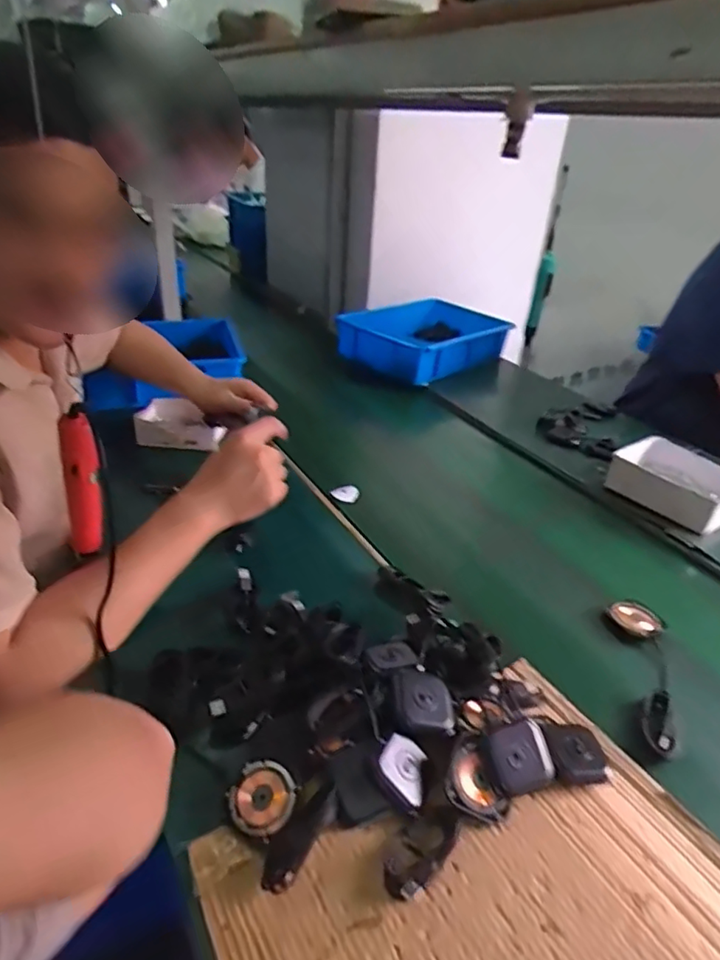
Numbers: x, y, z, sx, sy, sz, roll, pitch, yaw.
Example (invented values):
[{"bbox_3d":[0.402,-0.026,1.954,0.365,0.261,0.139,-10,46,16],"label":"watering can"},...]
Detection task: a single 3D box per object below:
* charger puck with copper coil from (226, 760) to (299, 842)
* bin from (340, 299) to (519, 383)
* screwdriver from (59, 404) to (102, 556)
[{"bbox_3d":[-0.081,0.261,0.468,0.055,0.009,0.054,1,50,-1],"label":"charger puck with copper coil"},{"bbox_3d":[0.161,-0.342,1.396,0.261,0.105,0.397,28,38,35],"label":"bin"},{"bbox_3d":[-0.282,0.008,0.582,0.035,0.173,0.031,-16,36,-30],"label":"screwdriver"}]

